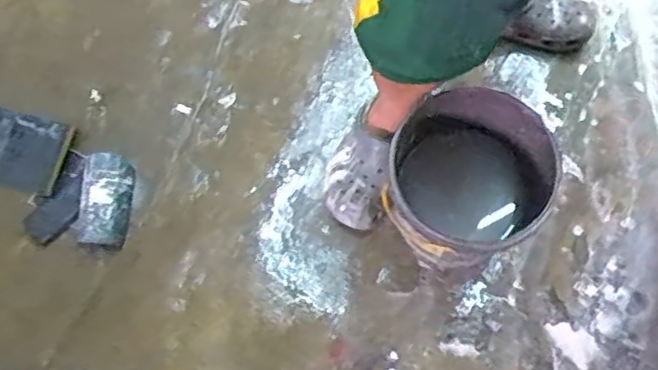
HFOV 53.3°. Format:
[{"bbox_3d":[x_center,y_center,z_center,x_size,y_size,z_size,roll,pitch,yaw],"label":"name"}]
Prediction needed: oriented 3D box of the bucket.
[{"bbox_3d":[0.205,0.000,1.003,0.221,0.237,0.214,-1,77,3],"label":"bucket"}]

